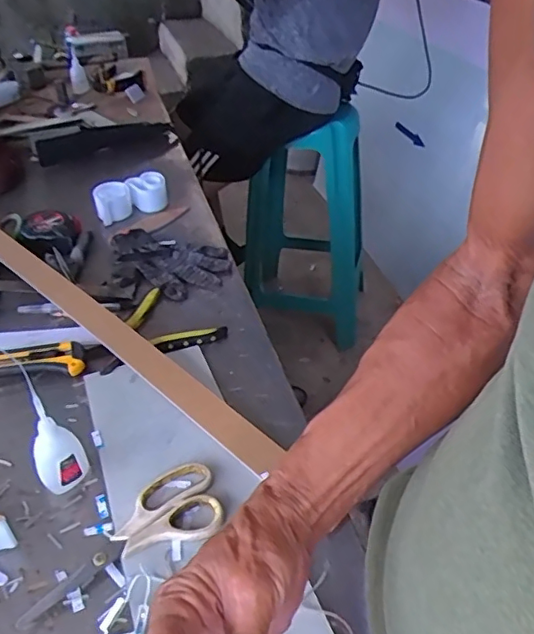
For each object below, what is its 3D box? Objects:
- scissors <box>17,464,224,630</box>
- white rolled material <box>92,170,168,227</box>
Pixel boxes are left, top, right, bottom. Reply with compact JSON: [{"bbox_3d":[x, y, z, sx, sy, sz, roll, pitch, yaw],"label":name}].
[{"bbox_3d":[-0.127,0.189,0.495,0.180,0.013,0.074,-20,42,-21],"label":"scissors"},{"bbox_3d":[-0.235,-0.208,0.979,0.126,0.053,0.046,-22,44,-26],"label":"white rolled material"}]

